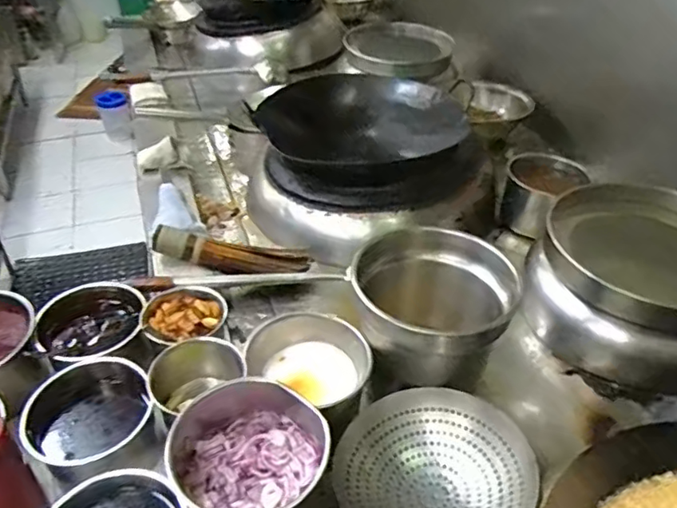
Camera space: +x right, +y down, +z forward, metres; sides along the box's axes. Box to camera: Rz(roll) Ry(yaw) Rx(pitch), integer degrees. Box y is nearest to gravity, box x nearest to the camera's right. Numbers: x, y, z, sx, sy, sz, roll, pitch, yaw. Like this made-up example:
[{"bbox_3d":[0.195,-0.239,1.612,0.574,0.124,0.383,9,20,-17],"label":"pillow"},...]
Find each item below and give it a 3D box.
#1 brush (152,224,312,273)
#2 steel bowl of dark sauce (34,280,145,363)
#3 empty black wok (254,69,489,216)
[{"bbox_3d":[-0.189,0.003,1.038,0.288,0.048,0.055,10,35,-18],"label":"brush"},{"bbox_3d":[-0.375,0.106,0.869,0.150,0.066,0.172,-15,41,-21],"label":"steel bowl of dark sauce"},{"bbox_3d":[0.073,-0.252,1.268,0.463,0.133,0.409,-8,39,-13],"label":"empty black wok"}]

